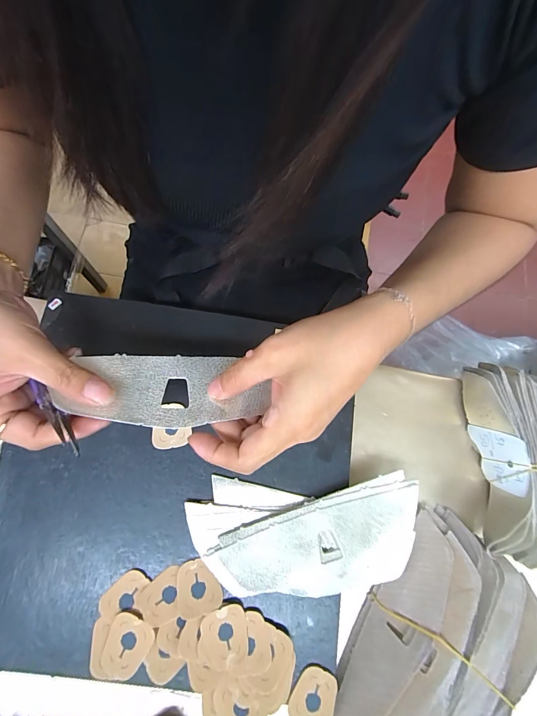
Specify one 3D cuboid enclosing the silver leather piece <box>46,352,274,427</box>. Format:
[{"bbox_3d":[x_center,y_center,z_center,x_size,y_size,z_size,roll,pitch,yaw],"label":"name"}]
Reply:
[{"bbox_3d":[-0.068,0.021,0.231,0.133,0.006,0.050,3,62,-8],"label":"silver leather piece"}]

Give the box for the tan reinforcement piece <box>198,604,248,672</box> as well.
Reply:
[{"bbox_3d":[-0.034,0.212,0.256,0.036,0.004,0.040,0,74,-1],"label":"tan reinforcement piece"}]

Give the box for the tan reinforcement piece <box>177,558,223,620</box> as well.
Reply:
[{"bbox_3d":[-0.055,0.182,0.269,0.034,0.004,0.038,-9,66,-9],"label":"tan reinforcement piece"}]

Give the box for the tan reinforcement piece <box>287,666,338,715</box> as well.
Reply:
[{"bbox_3d":[0.035,0.257,0.256,0.033,0.004,0.037,22,75,5],"label":"tan reinforcement piece"}]

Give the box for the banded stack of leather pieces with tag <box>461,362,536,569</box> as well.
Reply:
[{"bbox_3d":[0.251,0.098,0.314,0.111,0.055,0.183,4,74,-3],"label":"banded stack of leather pieces with tag"}]

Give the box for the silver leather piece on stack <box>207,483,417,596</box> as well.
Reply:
[{"bbox_3d":[0.043,0.156,0.272,0.174,0.011,0.064,-13,75,-5],"label":"silver leather piece on stack"}]

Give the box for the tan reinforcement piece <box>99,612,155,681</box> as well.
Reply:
[{"bbox_3d":[-0.105,0.217,0.254,0.033,0.004,0.039,14,74,3],"label":"tan reinforcement piece"}]

